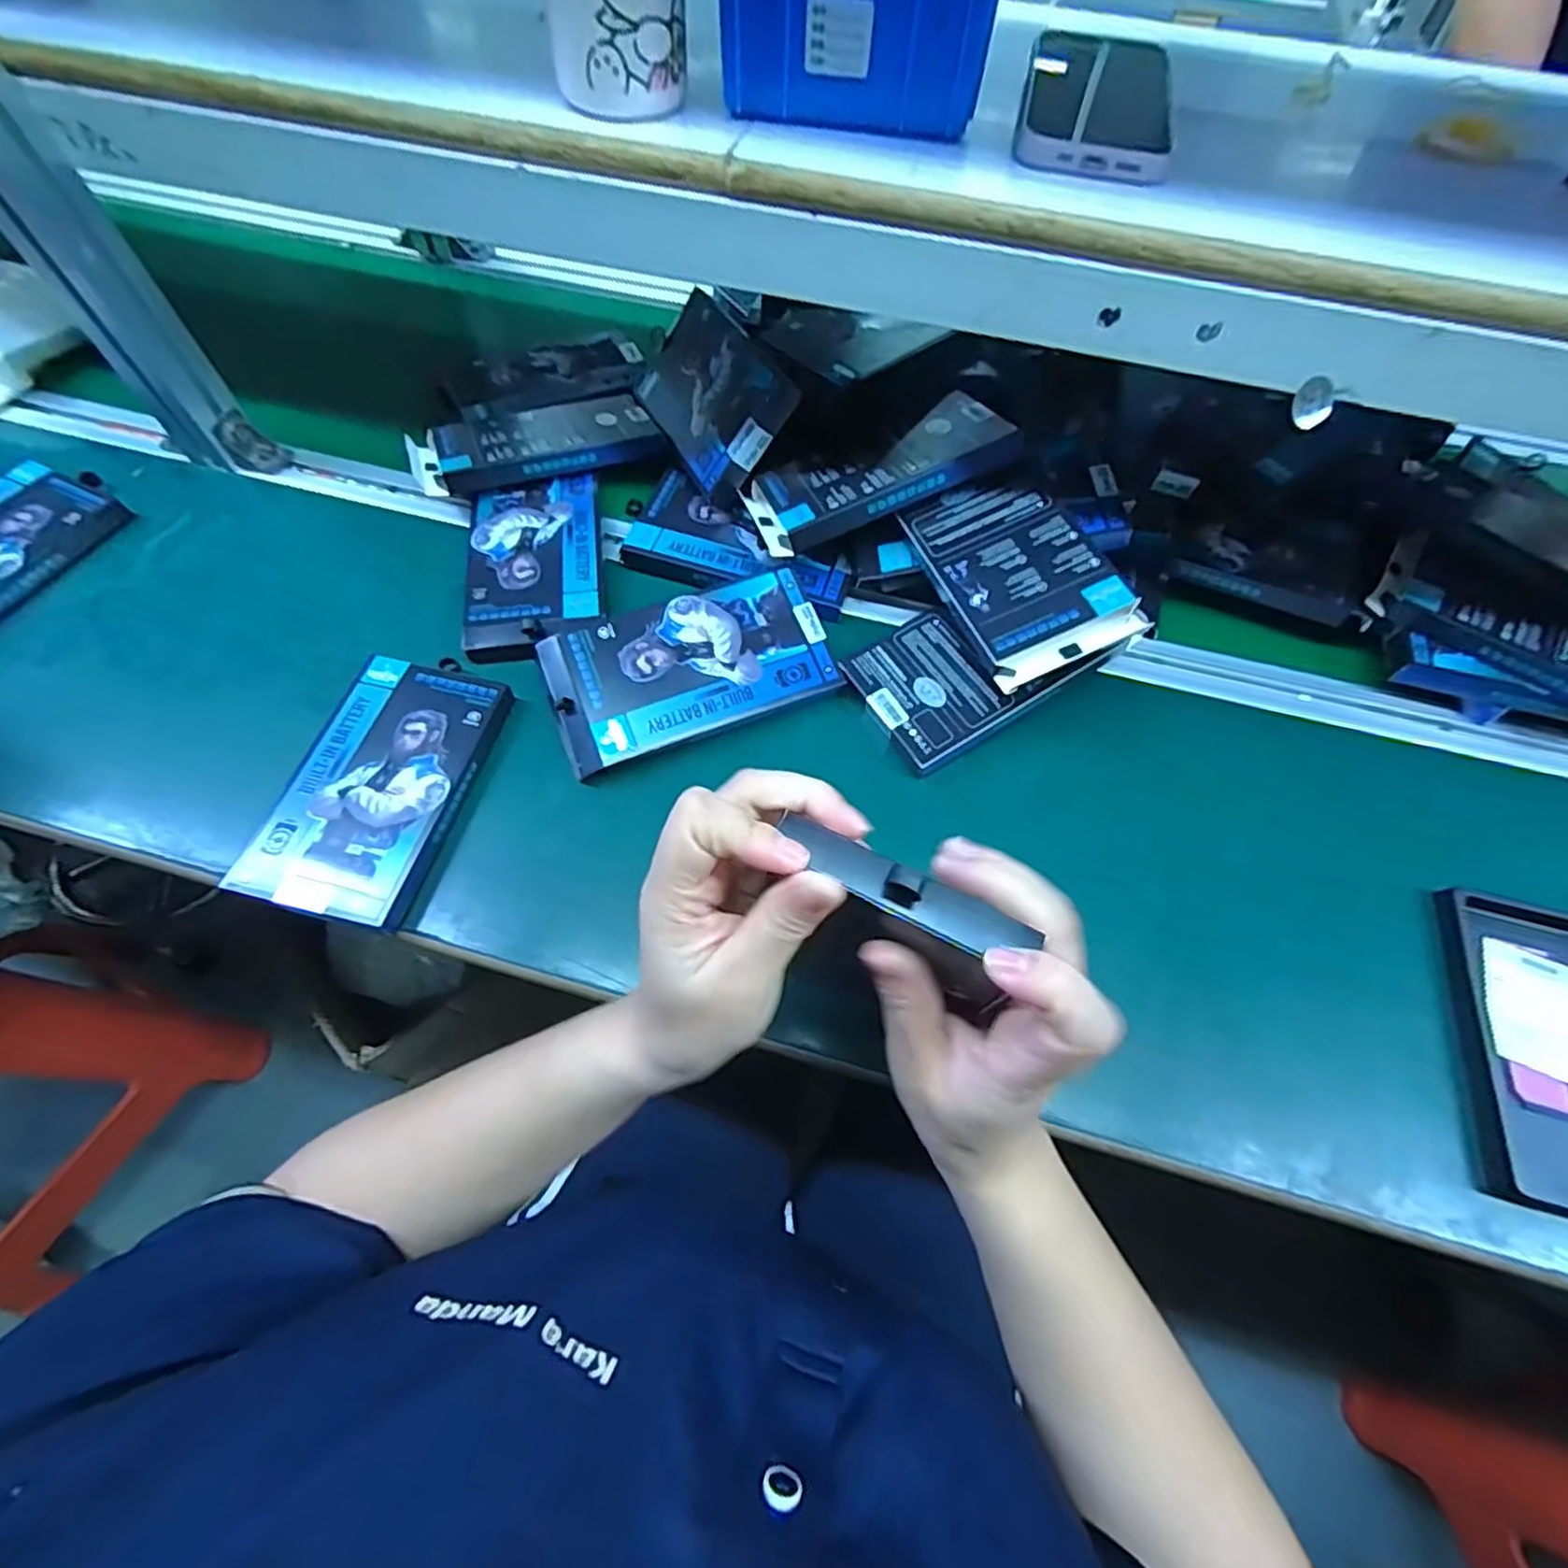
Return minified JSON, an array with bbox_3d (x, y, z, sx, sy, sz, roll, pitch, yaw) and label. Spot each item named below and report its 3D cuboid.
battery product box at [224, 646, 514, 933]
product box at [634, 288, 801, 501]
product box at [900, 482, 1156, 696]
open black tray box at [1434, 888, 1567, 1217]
[{"bbox_3d":[-0.237,-0.002,0.408,0.093,0.021,0.166,14,61,5],"label":"battery product box"},{"bbox_3d":[-0.057,-0.292,0.511,0.020,0.093,0.165,7,43,-48],"label":"product box"},{"bbox_3d":[0.148,-0.137,0.436,0.096,0.014,0.149,-23,66,2],"label":"product box"},{"bbox_3d":[0.403,0.138,0.354,0.096,0.017,0.157,15,61,6],"label":"open black tray box"}]

